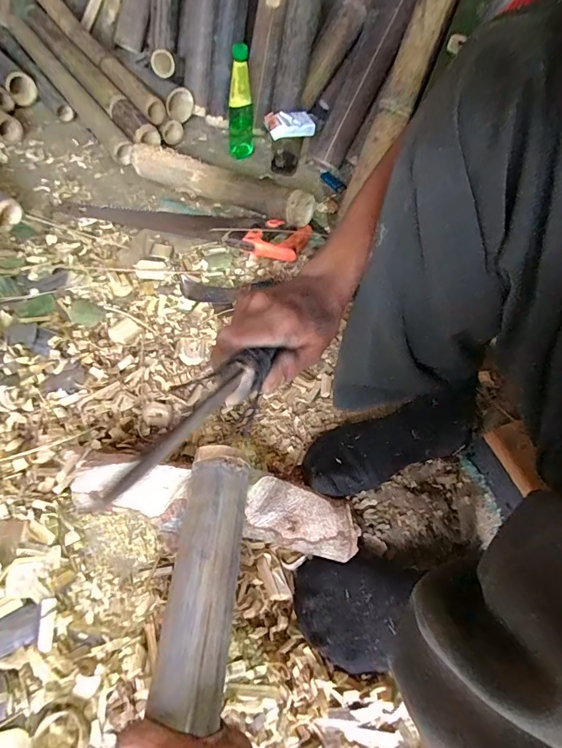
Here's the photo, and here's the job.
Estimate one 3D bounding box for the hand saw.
[{"bbox_3d":[-0.176,-0.318,0.824,0.466,0.033,0.122,16,56,5],"label":"hand saw"}]

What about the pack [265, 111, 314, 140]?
[{"bbox_3d":[0.019,-0.538,0.888,0.103,0.035,0.055,-12,57,-13],"label":"pack"}]

